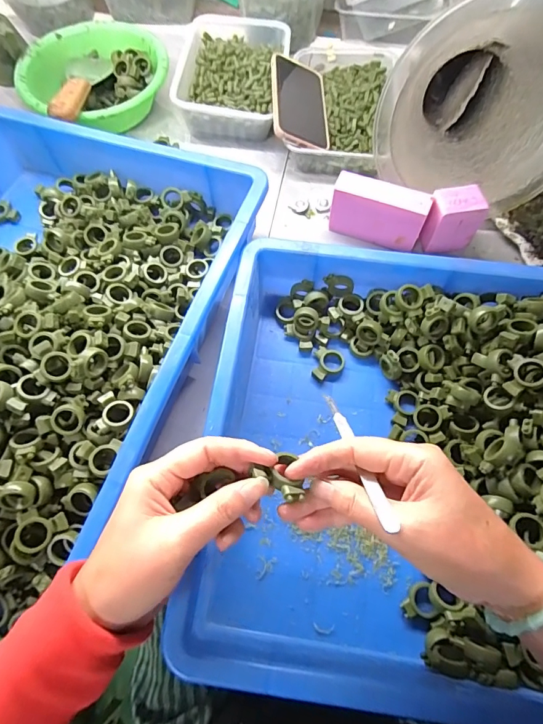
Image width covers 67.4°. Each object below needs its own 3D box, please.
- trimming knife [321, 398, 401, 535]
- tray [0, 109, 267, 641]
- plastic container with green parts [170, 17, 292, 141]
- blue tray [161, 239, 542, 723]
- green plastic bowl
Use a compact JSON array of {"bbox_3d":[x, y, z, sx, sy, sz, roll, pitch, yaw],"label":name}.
[{"bbox_3d":[0.057,0.060,0.280,0.010,0.004,0.131,-10,30,-4],"label":"trimming knife"},{"bbox_3d":[-0.264,-0.005,0.403,0.363,0.079,0.551,18,69,8],"label":"tray"},{"bbox_3d":[-0.054,-0.429,0.604,0.144,0.056,0.229,7,68,3],"label":"plastic container with green parts"},{"bbox_3d":[0.223,0.083,0.355,0.553,0.099,0.370,7,68,3],"label":"blue tray"},{"bbox_3d":[-0.252,-0.401,0.583,0.176,0.059,0.194,38,73,15],"label":"green plastic bowl"}]

